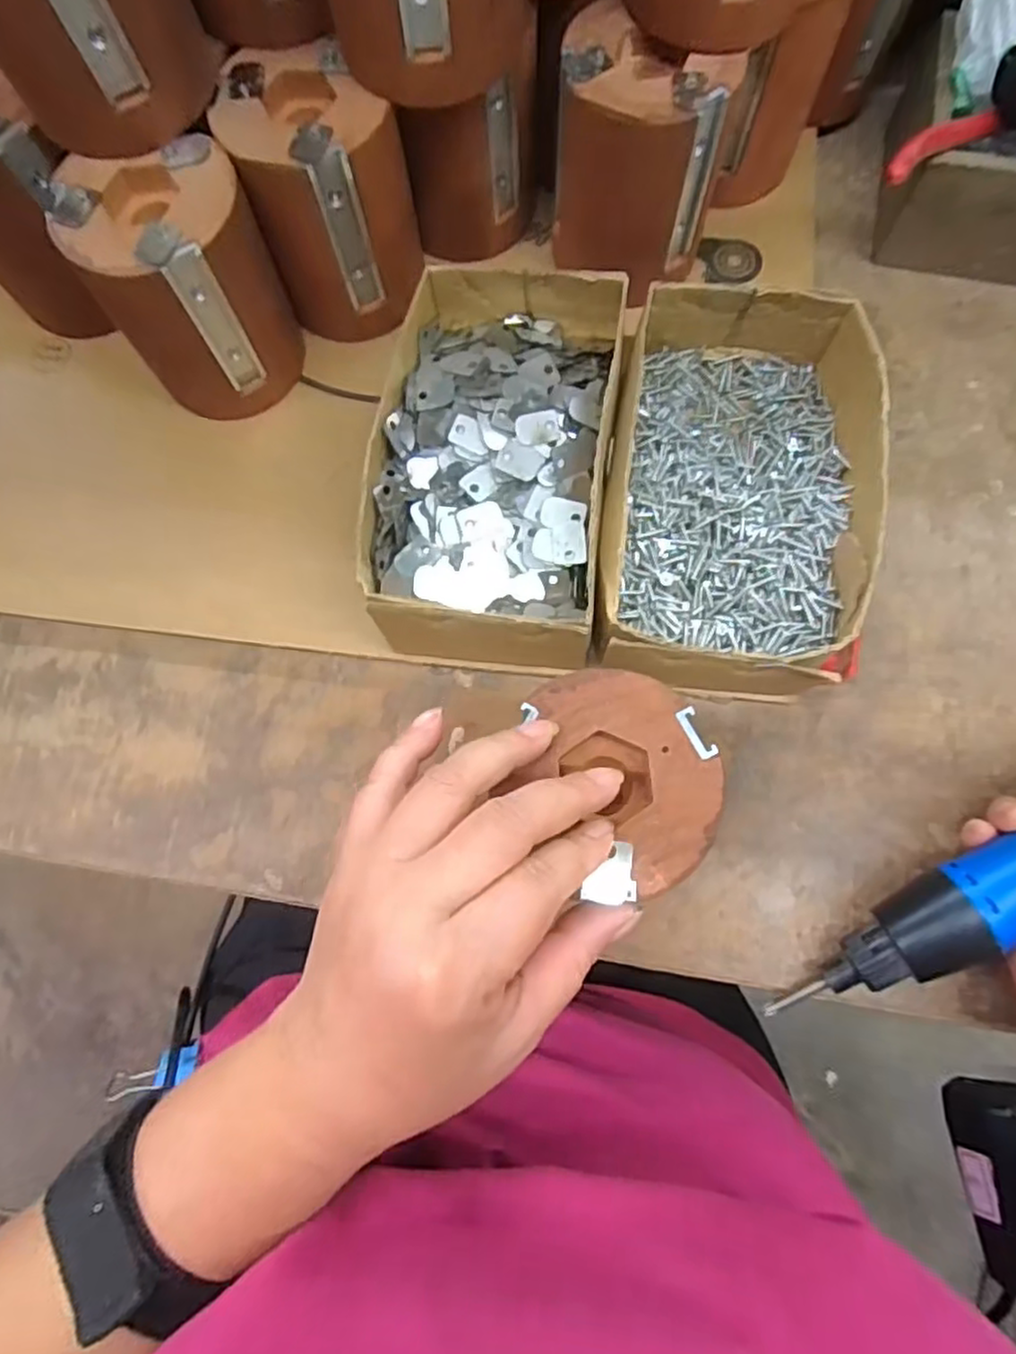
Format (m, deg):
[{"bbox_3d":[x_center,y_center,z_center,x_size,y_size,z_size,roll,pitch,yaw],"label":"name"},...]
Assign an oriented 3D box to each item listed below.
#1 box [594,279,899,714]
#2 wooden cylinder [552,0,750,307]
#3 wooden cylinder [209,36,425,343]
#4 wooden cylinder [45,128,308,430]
[{"bbox_3d":[0.106,-0.082,0.333,0.119,0.067,0.192,8,76,4],"label":"box"},{"bbox_3d":[0.060,-0.244,0.342,0.078,0.094,0.062,26,78,8],"label":"wooden cylinder"},{"bbox_3d":[-0.084,-0.230,0.342,0.073,0.095,0.068,-10,76,-1],"label":"wooden cylinder"},{"bbox_3d":[-0.147,-0.180,0.339,0.078,0.107,0.067,-30,77,-5],"label":"wooden cylinder"}]

